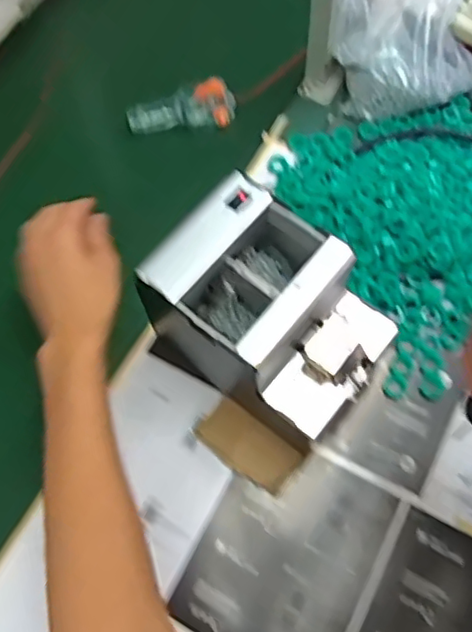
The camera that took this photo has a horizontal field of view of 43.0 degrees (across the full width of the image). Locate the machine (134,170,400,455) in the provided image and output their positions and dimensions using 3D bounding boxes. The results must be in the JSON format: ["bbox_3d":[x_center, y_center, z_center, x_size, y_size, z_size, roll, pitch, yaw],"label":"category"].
[{"bbox_3d":[0.030,0.008,0.522,0.177,0.158,0.126,37,72,18],"label":"machine"}]

